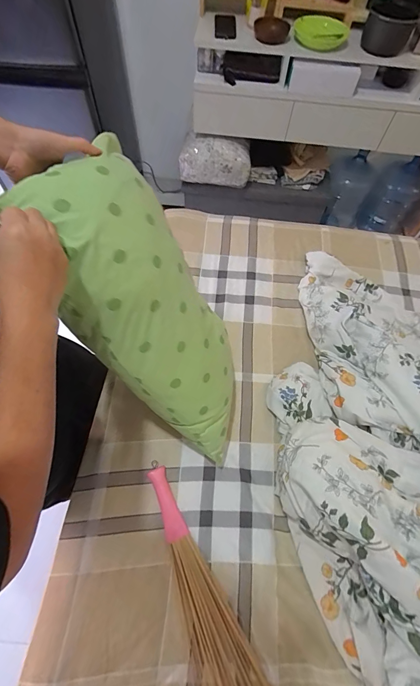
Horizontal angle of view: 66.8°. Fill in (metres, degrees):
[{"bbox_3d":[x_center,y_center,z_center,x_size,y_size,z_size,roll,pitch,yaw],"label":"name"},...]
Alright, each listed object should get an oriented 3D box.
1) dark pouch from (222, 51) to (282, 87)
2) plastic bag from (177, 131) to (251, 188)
[{"bbox_3d":[0.154,-1.020,1.188,0.214,0.094,0.023,19,64,6],"label":"dark pouch"},{"bbox_3d":[0.024,-0.840,1.461,0.314,0.175,0.162,10,64,2],"label":"plastic bag"}]

